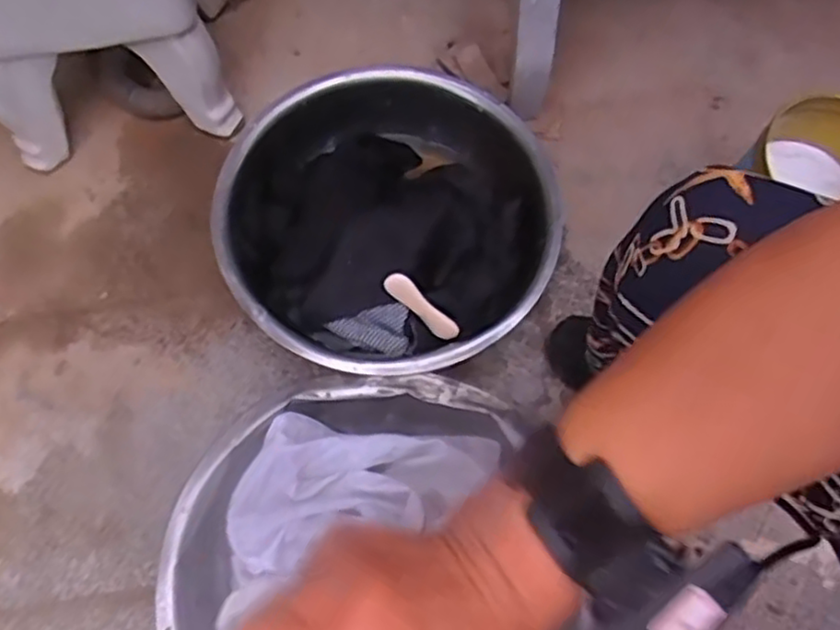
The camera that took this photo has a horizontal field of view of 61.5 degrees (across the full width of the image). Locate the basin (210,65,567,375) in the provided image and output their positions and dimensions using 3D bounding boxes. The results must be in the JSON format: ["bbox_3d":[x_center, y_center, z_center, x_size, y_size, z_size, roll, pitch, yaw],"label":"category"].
[{"bbox_3d":[-0.033,-0.103,0.746,0.334,0.140,0.341,0,71,0],"label":"basin"}]

